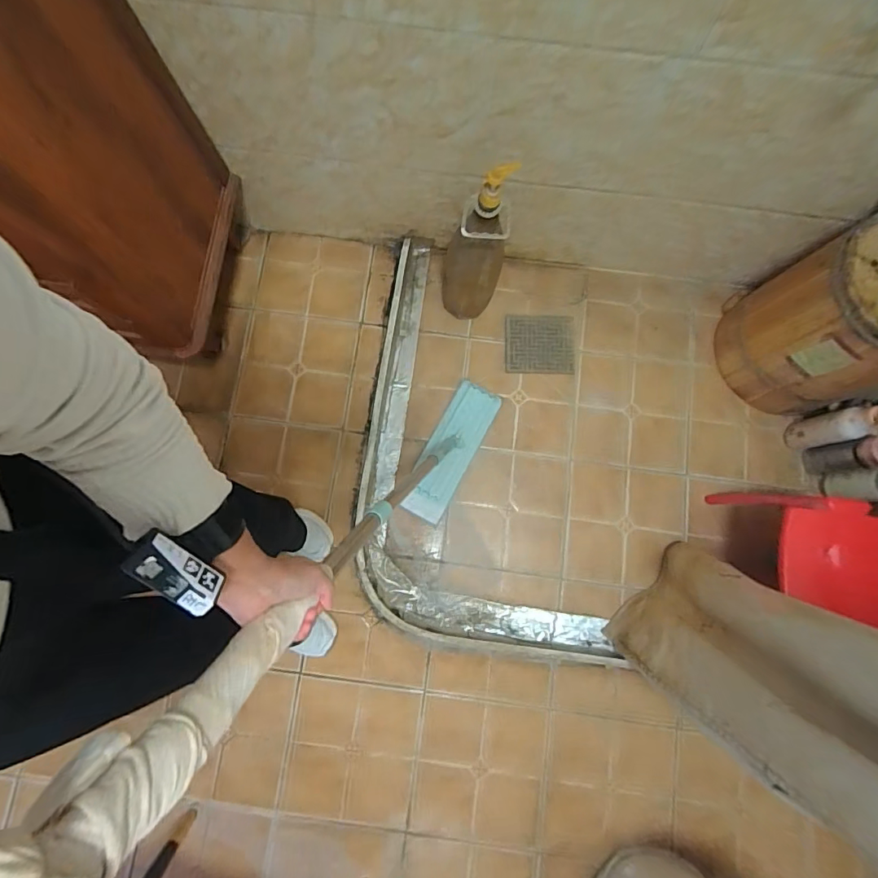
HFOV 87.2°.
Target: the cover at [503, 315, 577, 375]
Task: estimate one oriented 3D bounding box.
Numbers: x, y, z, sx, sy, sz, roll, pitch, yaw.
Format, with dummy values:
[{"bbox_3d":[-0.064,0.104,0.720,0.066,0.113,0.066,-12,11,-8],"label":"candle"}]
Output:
[{"bbox_3d":[0.275,-0.258,1.255,0.185,0.006,0.169,1,79,0],"label":"cover"}]

